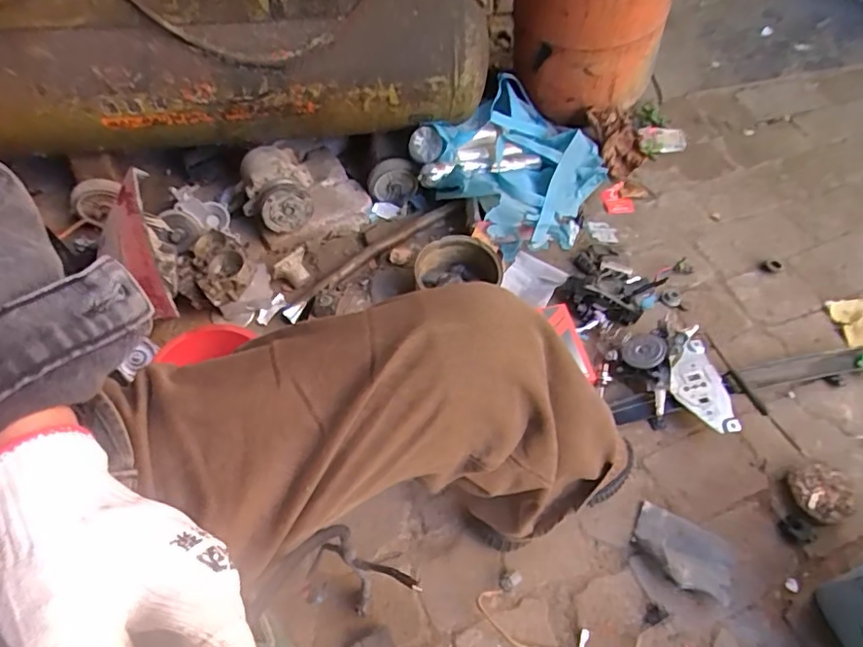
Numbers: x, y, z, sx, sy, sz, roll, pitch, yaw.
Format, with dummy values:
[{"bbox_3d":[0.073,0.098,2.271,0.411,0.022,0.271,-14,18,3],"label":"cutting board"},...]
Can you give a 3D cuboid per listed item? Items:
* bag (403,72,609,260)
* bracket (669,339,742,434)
[{"bbox_3d":[0.179,-0.318,1.114,0.319,0.170,0.330,35,65,20],"label":"bag"},{"bbox_3d":[0.428,0.099,0.879,0.085,0.020,0.161,-4,58,-2],"label":"bracket"}]

